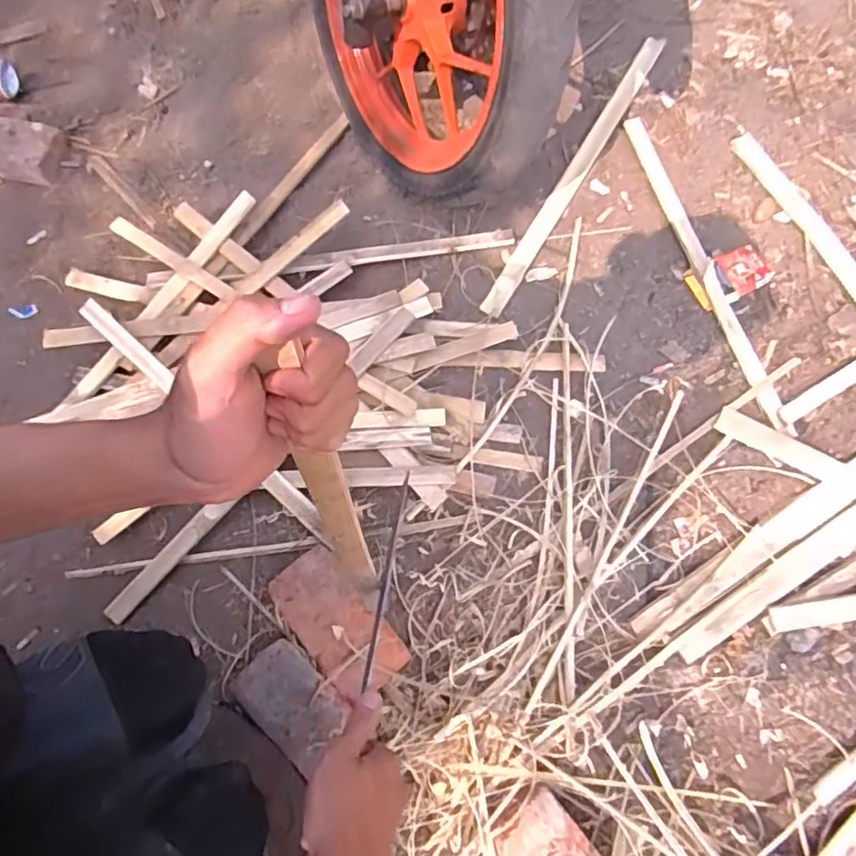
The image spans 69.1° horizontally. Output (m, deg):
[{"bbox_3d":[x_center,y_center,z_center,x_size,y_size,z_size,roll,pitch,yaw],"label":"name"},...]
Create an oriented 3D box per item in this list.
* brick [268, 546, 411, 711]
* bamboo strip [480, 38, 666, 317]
[{"bbox_3d":[-0.106,0.227,0.727,0.089,0.041,0.172,-41,74,-9],"label":"brick"},{"bbox_3d":[0.221,-0.382,0.916,0.031,0.016,0.533,30,75,10],"label":"bamboo strip"}]

